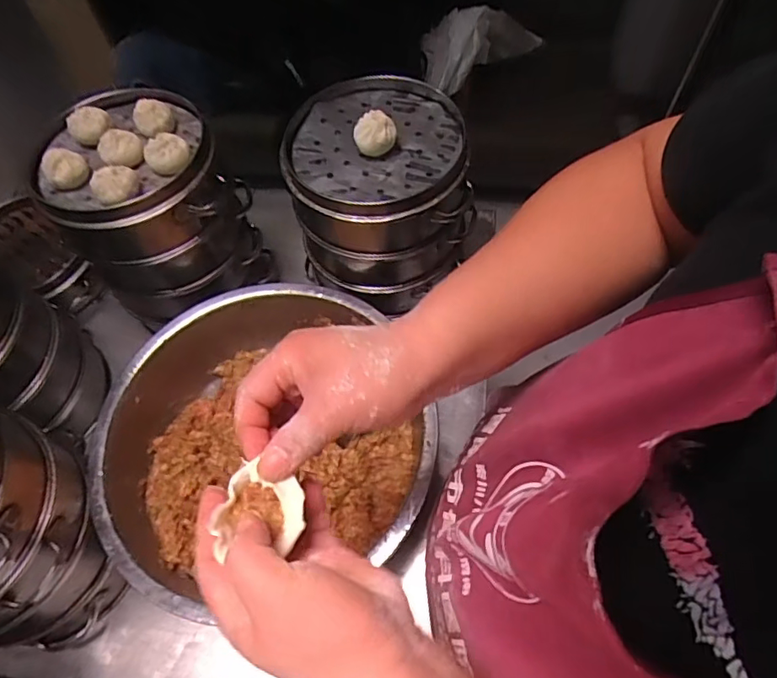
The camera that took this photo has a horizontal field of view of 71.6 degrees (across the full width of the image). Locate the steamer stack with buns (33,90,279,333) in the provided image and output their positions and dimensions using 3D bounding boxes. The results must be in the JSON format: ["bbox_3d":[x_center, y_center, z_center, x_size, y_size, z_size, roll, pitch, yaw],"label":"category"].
[{"bbox_3d":[-0.275,-0.153,0.659,0.188,0.232,0.184,-29,63,-12],"label":"steamer stack with buns"}]

